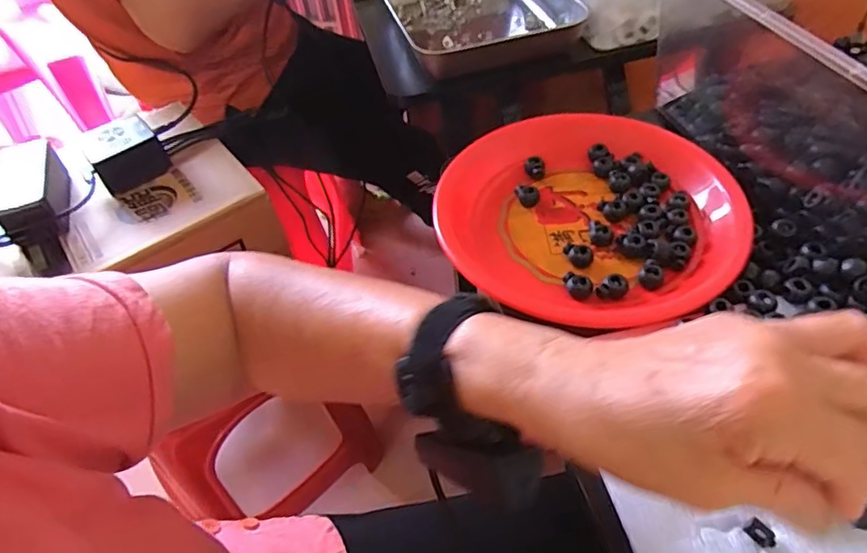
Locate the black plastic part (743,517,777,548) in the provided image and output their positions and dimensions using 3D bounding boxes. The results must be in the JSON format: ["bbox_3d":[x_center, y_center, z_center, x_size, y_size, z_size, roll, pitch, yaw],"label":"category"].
[{"bbox_3d":[0.167,0.131,0.288,0.008,0.008,0.014,-29,52,-18],"label":"black plastic part"}]

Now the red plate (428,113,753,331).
[{"bbox_3d":[0.121,-0.055,0.448,0.220,0.028,0.218,-3,49,4],"label":"red plate"}]

